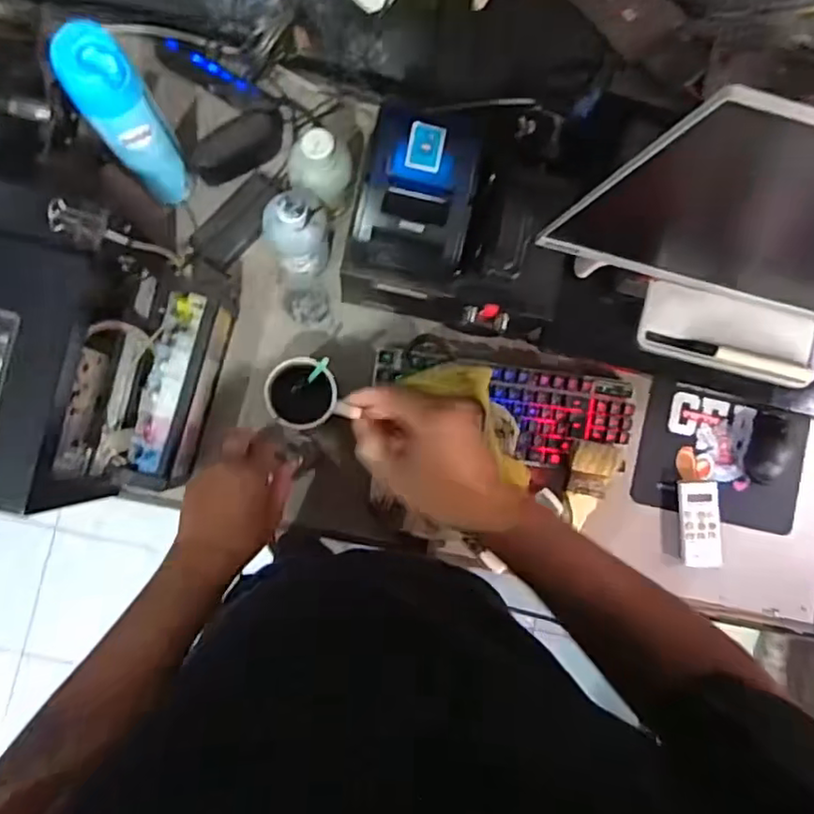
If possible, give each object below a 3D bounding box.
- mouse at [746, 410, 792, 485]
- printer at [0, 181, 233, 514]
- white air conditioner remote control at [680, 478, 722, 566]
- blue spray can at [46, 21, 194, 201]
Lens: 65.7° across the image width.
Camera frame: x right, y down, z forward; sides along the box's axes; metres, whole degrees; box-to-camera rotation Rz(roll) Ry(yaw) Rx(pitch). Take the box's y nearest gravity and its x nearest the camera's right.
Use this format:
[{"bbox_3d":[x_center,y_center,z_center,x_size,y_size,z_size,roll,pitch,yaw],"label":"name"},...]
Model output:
[{"bbox_3d":[0.505,0.056,0.876,0.049,0.029,0.102,17,85,-5],"label":"mouse"},{"bbox_3d":[-0.470,-0.069,0.664,0.482,0.231,0.320,14,86,-5],"label":"printer"},{"bbox_3d":[0.397,0.159,0.852,0.053,0.021,0.116,-2,87,-6],"label":"white air conditioner remote control"},{"bbox_3d":[-0.288,-0.291,0.680,0.061,0.287,0.059,0,87,-6],"label":"blue spray can"}]

